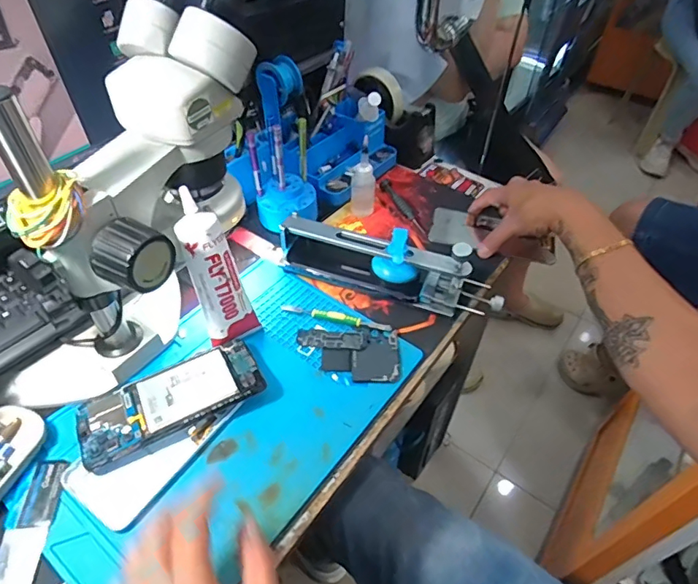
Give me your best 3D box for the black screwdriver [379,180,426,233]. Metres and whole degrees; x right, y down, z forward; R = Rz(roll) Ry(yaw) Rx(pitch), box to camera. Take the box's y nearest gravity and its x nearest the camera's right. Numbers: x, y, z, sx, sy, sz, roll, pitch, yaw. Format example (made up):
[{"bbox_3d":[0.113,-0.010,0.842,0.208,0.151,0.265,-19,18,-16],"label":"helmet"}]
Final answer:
[{"bbox_3d":[0.074,-0.119,0.668,0.017,0.016,0.109,-19,51,-20],"label":"black screwdriver"}]

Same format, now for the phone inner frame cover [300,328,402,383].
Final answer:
[{"bbox_3d":[-0.001,0.065,0.502,0.103,0.006,0.062,2,47,-1],"label":"phone inner frame cover"}]

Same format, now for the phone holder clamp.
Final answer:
[{"bbox_3d":[0.044,-0.031,0.543,0.252,0.078,0.054,15,48,11],"label":"phone holder clamp"}]

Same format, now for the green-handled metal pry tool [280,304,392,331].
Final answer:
[{"bbox_3d":[-0.015,0.027,0.532,0.122,0.009,0.012,12,47,9],"label":"green-handled metal pry tool"}]

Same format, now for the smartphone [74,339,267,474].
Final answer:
[{"bbox_3d":[-0.162,0.098,0.450,0.160,0.012,0.072,-23,45,-18],"label":"smartphone"}]

